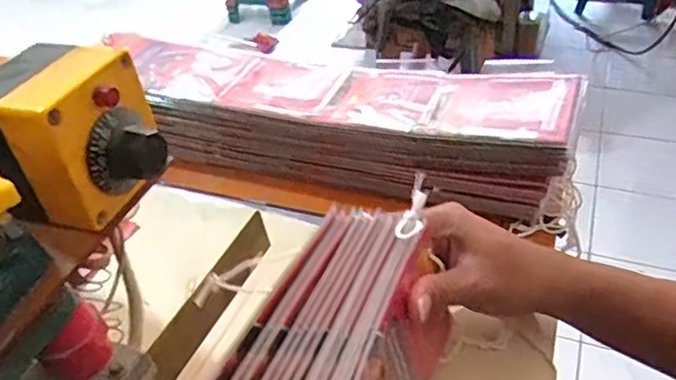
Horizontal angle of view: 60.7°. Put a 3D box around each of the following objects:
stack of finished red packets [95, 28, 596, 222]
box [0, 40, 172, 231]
[{"bbox_3d":[-0.038,-0.082,0.606,0.526,0.102,0.116,12,43,20],"label":"stack of finished red packets"},{"bbox_3d":[-0.142,-0.030,0.310,0.080,0.073,0.084,17,45,24],"label":"box"}]

